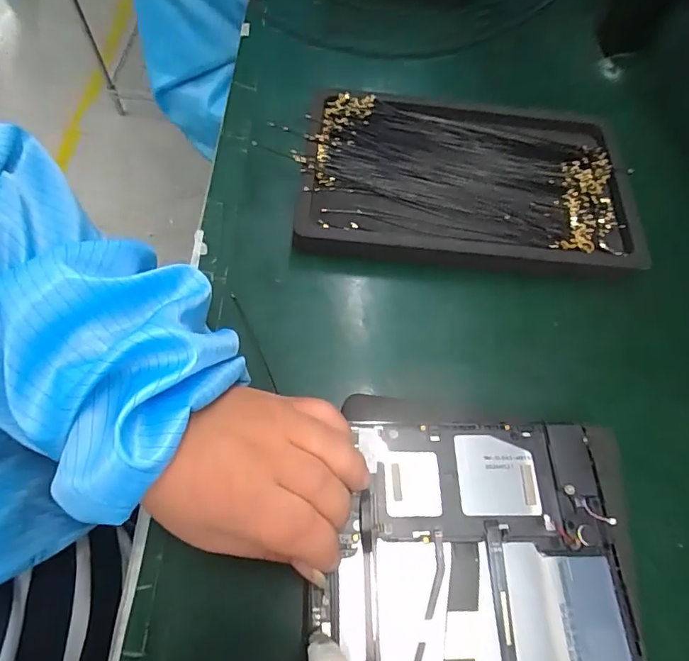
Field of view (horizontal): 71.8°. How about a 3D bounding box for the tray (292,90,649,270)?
[{"bbox_3d":[0.091,-0.116,0.361,0.242,0.016,0.156,3,64,-2],"label":"tray"}]

